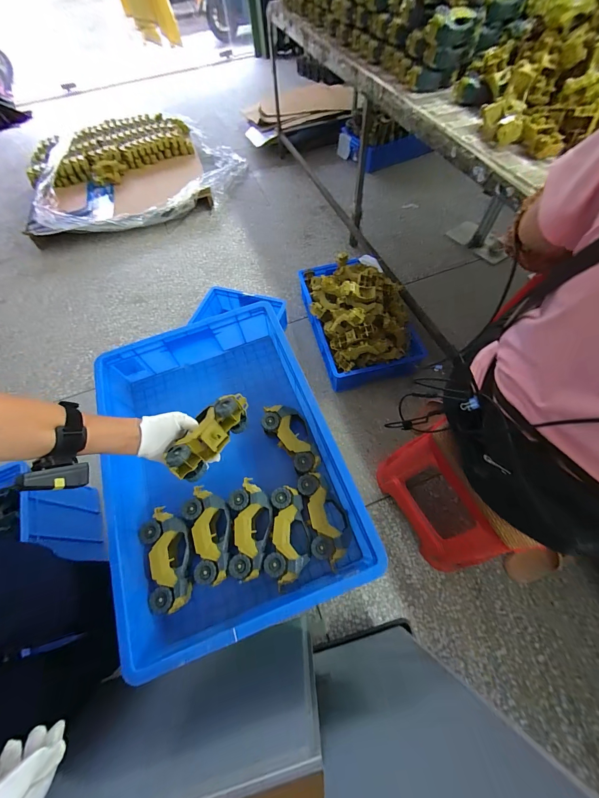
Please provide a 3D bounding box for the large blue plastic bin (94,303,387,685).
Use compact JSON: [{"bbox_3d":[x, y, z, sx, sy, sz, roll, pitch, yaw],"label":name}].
[{"bbox_3d":[-0.155,0.116,0.595,0.416,0.150,0.570,-19,63,-7],"label":"large blue plastic bin"}]

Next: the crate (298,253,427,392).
[{"bbox_3d":[0.245,-0.364,1.245,0.378,0.310,0.638,-11,62,-2],"label":"crate"}]

